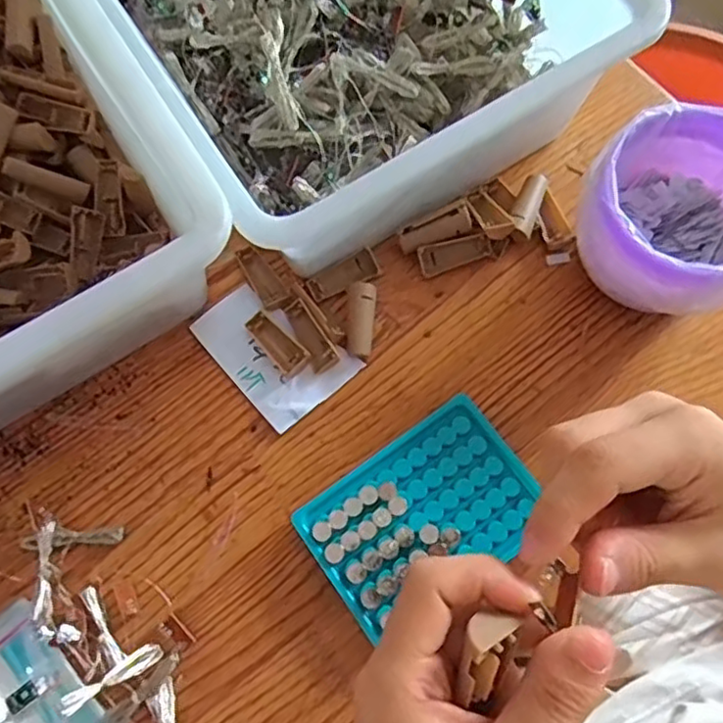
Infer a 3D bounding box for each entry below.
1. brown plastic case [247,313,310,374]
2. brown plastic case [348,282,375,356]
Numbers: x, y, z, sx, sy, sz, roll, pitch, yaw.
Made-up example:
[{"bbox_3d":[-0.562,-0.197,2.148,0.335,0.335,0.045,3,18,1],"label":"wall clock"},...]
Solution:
[{"bbox_3d":[-0.057,-0.014,0.431,0.020,0.007,0.050,-41,75,-12],"label":"brown plastic case"},{"bbox_3d":[0.000,-0.028,0.432,0.017,0.005,0.050,2,85,1],"label":"brown plastic case"}]

